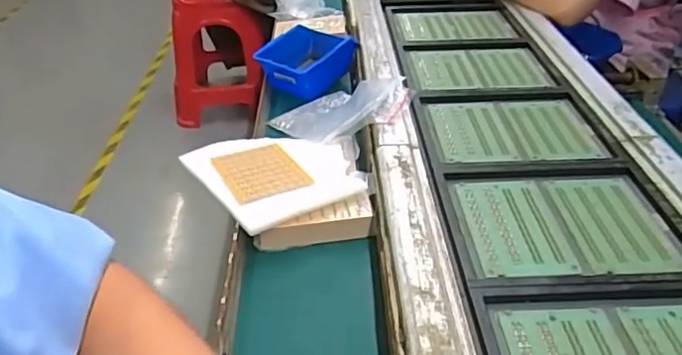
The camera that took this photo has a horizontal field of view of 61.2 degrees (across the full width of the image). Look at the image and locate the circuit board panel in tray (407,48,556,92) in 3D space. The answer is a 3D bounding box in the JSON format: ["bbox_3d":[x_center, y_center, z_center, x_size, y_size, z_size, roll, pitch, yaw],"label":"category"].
[{"bbox_3d":[0.202,-0.152,0.844,0.189,0.020,0.148,-3,35,-4],"label":"circuit board panel in tray"}]

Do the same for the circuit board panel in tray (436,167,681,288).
[{"bbox_3d":[0.210,0.041,0.558,0.205,0.009,0.171,-2,35,-2],"label":"circuit board panel in tray"}]

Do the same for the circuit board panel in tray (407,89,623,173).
[{"bbox_3d":[0.204,-0.057,0.700,0.211,0.013,0.181,-2,35,-2],"label":"circuit board panel in tray"}]

